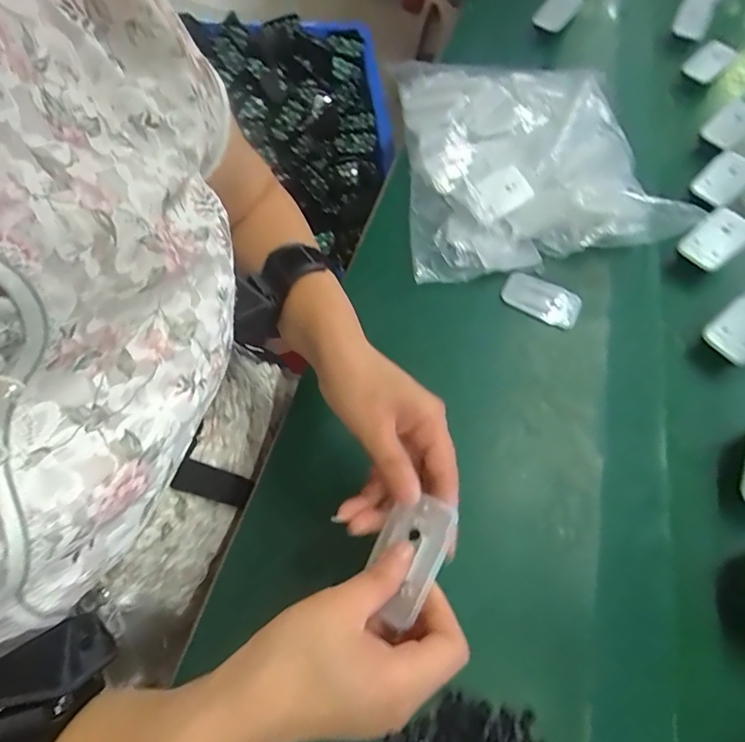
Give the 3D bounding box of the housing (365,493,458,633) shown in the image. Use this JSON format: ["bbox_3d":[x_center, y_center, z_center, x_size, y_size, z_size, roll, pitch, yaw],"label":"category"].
[{"bbox_3d":[0.018,0.106,0.268,0.039,0.006,0.069,16,71,37],"label":"housing"}]

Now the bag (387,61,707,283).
[{"bbox_3d":[0.157,-0.231,0.531,0.242,0.092,0.318,-1,59,-3],"label":"bag"}]

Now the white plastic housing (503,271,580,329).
[{"bbox_3d":[0.159,-0.066,0.458,0.072,0.021,0.037,30,62,14],"label":"white plastic housing"}]

